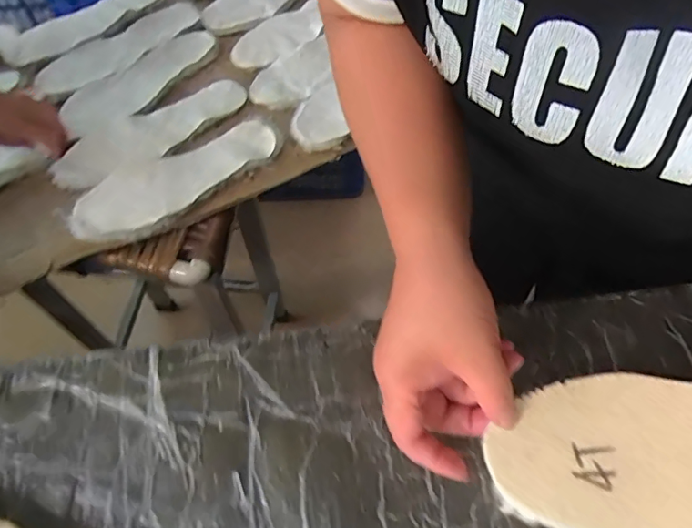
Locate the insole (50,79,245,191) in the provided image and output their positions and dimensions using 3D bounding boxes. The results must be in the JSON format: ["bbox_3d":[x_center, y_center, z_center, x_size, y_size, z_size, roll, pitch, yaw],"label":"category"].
[{"bbox_3d":[-0.259,-0.179,0.692,0.265,0.018,0.098,-33,64,-17],"label":"insole"}]

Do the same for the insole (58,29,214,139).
[{"bbox_3d":[-0.295,-0.269,0.746,0.081,0.013,0.258,34,63,15],"label":"insole"}]

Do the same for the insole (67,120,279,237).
[{"bbox_3d":[-0.207,-0.107,0.638,0.258,0.016,0.086,-31,63,-17],"label":"insole"}]

